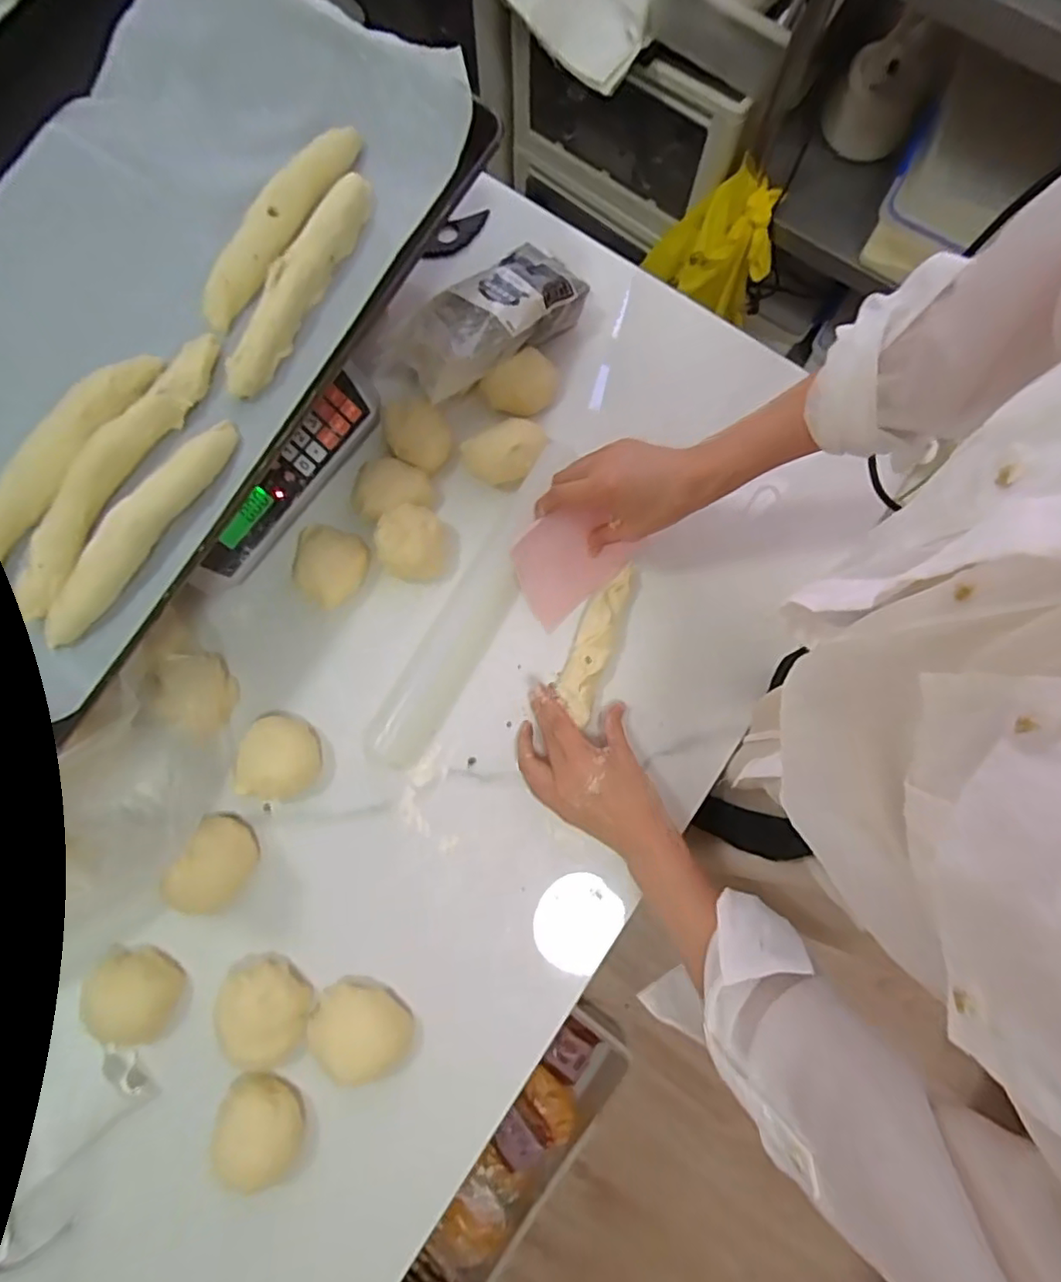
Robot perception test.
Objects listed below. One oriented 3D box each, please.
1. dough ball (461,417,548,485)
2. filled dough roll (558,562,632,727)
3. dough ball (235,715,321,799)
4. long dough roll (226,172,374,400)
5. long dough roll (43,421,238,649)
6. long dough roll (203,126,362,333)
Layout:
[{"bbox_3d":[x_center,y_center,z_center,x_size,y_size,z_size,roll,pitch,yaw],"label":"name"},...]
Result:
[{"bbox_3d":[-0.022,-0.172,0.563,0.078,0.036,0.057,-15,80,-4],"label":"dough ball"},{"bbox_3d":[0.055,-0.001,0.537,0.032,0.023,0.134,21,77,3],"label":"filled dough roll"},{"bbox_3d":[-0.207,0.099,0.511,0.064,0.043,0.070,22,80,3],"label":"dough ball"},{"bbox_3d":[-0.179,-0.282,0.482,0.030,0.026,0.203,24,80,4],"label":"long dough roll"},{"bbox_3d":[-0.281,-0.082,0.444,0.029,0.022,0.190,33,80,5],"label":"long dough roll"},{"bbox_3d":[-0.196,-0.329,0.483,0.029,0.024,0.188,29,80,5],"label":"long dough roll"}]

